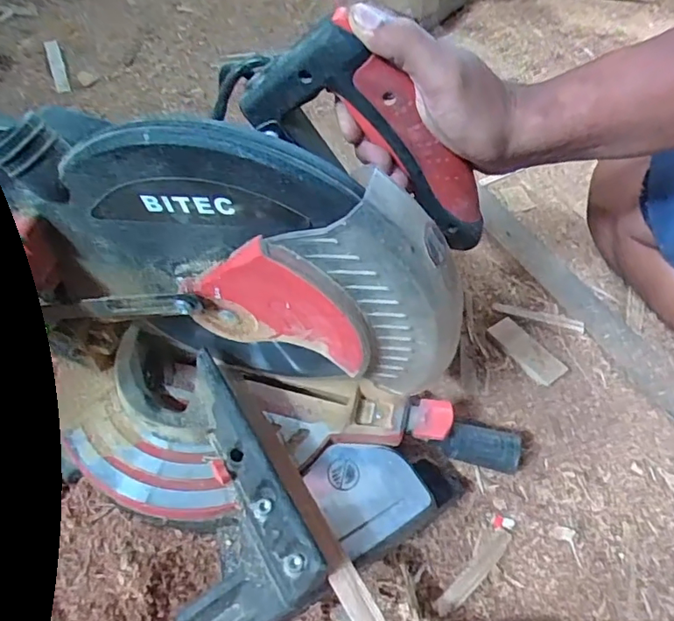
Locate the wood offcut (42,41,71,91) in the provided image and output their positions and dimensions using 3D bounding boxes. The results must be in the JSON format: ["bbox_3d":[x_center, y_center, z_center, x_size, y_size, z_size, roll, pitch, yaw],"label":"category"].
[{"bbox_3d":[-0.440,-0.387,0.871,0.023,0.016,0.114,-19,71,-16],"label":"wood offcut"}]

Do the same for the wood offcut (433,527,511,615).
[{"bbox_3d":[0.123,0.232,0.494,0.099,0.009,0.018,-37,63,-26],"label":"wood offcut"}]

